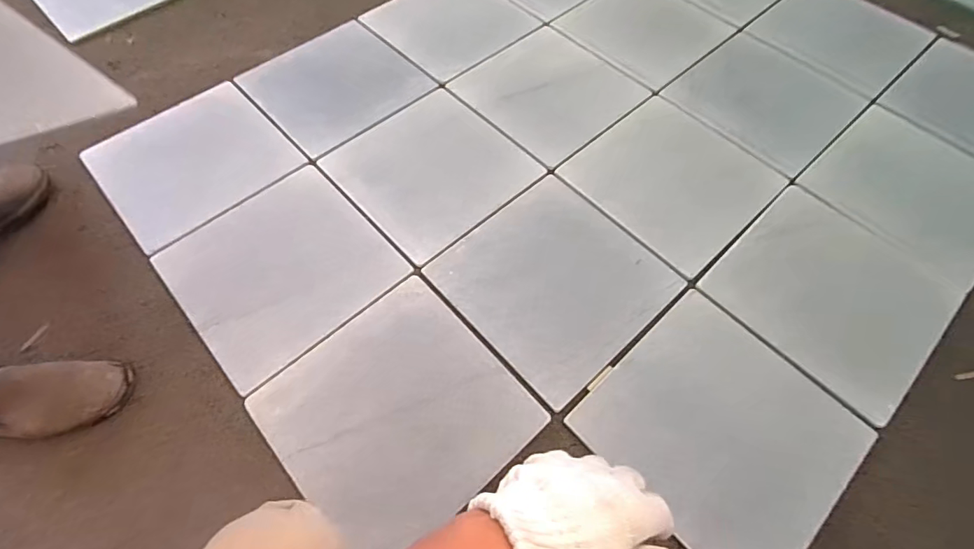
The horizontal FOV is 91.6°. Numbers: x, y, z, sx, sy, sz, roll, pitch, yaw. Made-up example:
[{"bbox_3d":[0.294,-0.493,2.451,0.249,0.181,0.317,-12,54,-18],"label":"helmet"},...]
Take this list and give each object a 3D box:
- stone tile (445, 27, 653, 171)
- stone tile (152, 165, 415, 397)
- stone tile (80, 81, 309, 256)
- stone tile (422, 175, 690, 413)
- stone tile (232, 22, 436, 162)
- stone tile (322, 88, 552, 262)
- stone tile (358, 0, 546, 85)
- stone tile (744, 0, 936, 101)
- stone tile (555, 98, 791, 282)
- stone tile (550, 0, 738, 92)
[{"bbox_3d":[0.134,-0.381,0.983,0.302,0.024,0.304,-39,66,-19],"label":"stone tile"},{"bbox_3d":[-0.327,-0.019,0.758,0.302,0.011,0.303,-39,66,-19],"label":"stone tile"},{"bbox_3d":[-0.545,-0.221,0.873,0.300,0.011,0.317,-39,66,-19],"label":"stone tile"},{"bbox_3d":[0.112,0.006,0.759,0.300,0.018,0.310,-38,66,-19],"label":"stone tile"},{"bbox_3d":[-0.310,-0.396,0.968,0.297,0.026,0.282,-39,66,-19],"label":"stone tile"},{"bbox_3d":[-0.101,-0.200,0.870,0.300,0.012,0.307,-39,66,-19],"label":"stone tile"},{"bbox_3d":[-0.085,-0.589,1.093,0.323,0.018,0.310,-40,67,-19],"label":"stone tile"},{"bbox_3d":[0.791,-0.541,1.073,0.301,0.029,0.309,-38,67,-19],"label":"stone tile"},{"bbox_3d":[0.335,-0.176,0.855,0.294,0.013,0.301,-39,66,-19],"label":"stone tile"},{"bbox_3d":[0.354,-0.558,1.077,0.272,0.025,0.305,-40,67,-9],"label":"stone tile"}]

